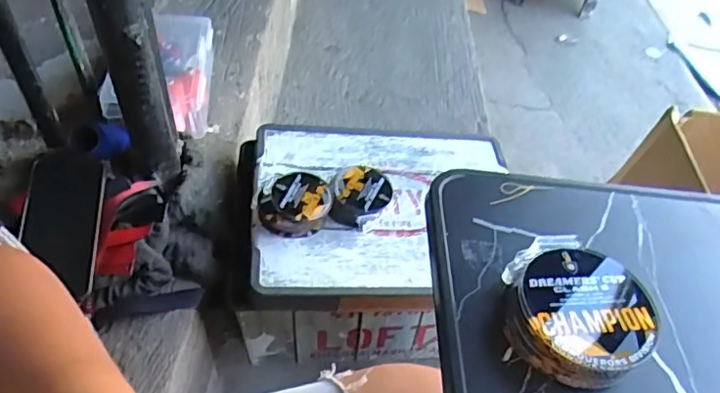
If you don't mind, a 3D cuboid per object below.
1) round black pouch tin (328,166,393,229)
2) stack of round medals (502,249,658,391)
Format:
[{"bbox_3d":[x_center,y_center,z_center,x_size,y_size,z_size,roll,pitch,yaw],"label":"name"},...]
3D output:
[{"bbox_3d":[0.001,0.002,0.746,0.077,0.045,0.083,12,49,5],"label":"round black pouch tin"},{"bbox_3d":[0.122,0.064,0.317,0.077,0.025,0.071,-30,58,-28],"label":"stack of round medals"}]

